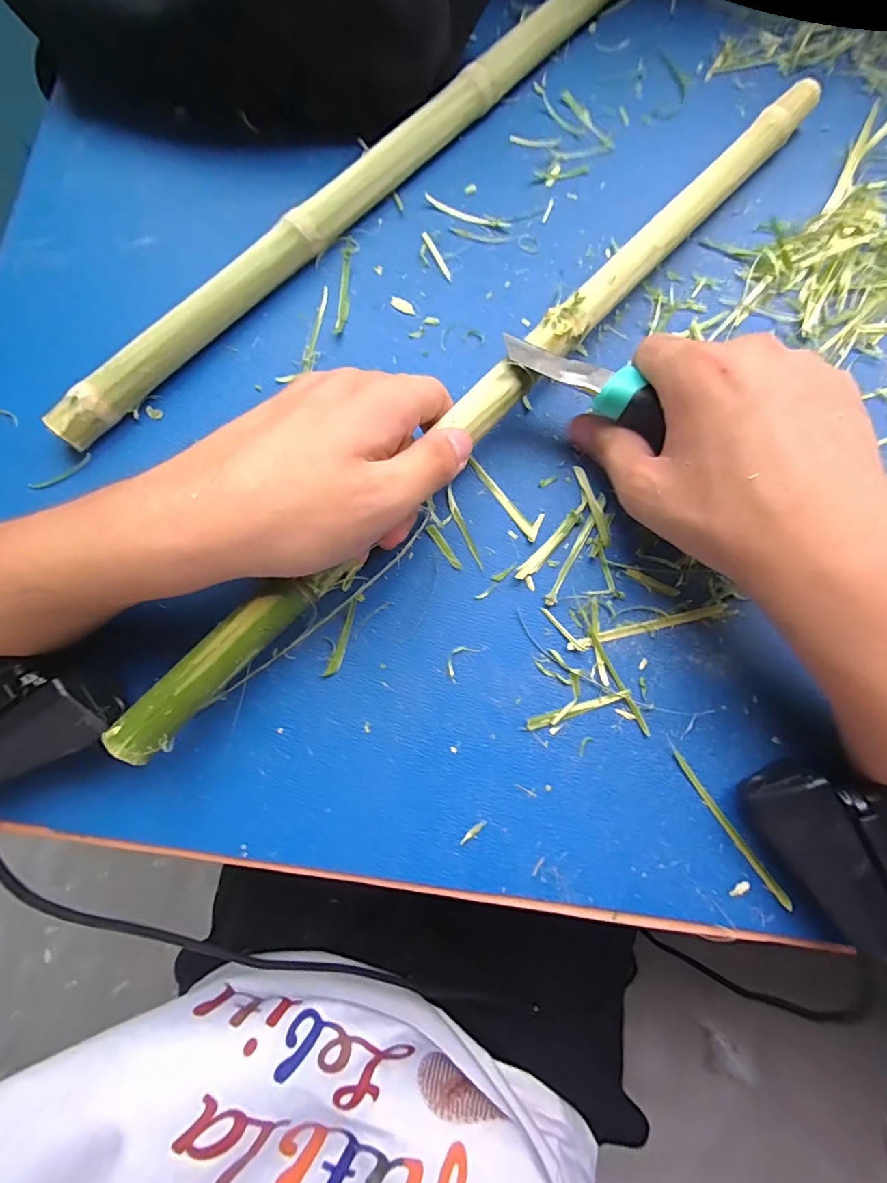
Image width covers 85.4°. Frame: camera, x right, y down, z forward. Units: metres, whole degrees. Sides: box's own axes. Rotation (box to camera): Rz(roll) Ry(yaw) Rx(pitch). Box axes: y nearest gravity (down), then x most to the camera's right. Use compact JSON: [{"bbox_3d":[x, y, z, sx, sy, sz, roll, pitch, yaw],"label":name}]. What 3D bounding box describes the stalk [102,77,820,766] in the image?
[{"bbox_3d":[0.042,-0.112,0.248,0.020,0.031,0.498,42,78,8],"label":"stalk"}]

